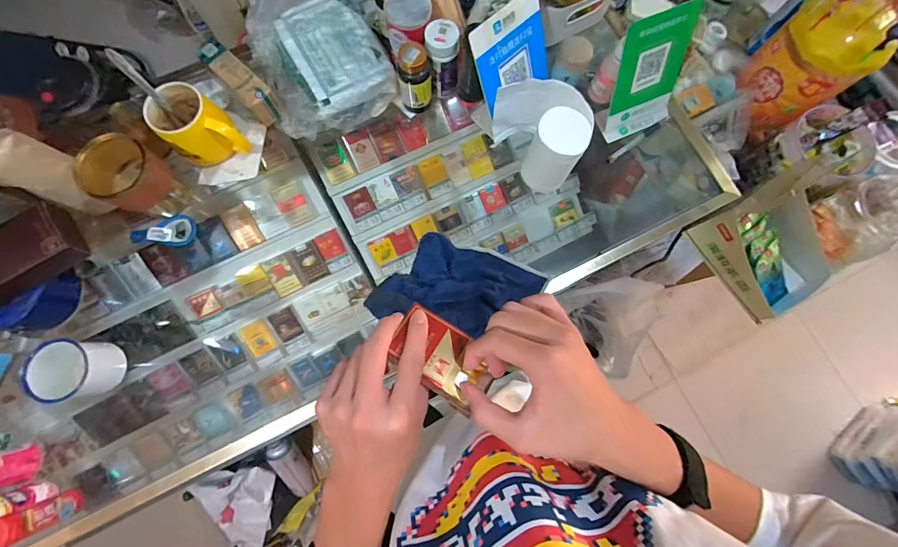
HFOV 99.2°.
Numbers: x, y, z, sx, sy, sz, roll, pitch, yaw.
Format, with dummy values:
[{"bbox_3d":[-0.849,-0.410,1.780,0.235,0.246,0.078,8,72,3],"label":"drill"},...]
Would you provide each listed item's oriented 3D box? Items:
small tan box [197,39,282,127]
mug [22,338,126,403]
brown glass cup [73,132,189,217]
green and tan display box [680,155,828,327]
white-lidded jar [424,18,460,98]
[{"bbox_3d":[-0.322,-0.296,0.585,0.048,0.047,0.141,-45,97,-9],"label":"small tan box"},{"bbox_3d":[-0.486,0.126,0.501,0.066,0.075,0.074,-2,79,-2],"label":"mug"},{"bbox_3d":[-0.441,-0.132,0.546,0.082,0.133,0.083,0,79,-1],"label":"brown glass cup"},{"bbox_3d":[0.588,-0.039,0.683,0.170,0.146,0.223,-33,81,-7],"label":"green and tan display box"},{"bbox_3d":[-0.010,-0.321,0.576,0.047,0.100,0.048,0,79,-1],"label":"white-lidded jar"}]

